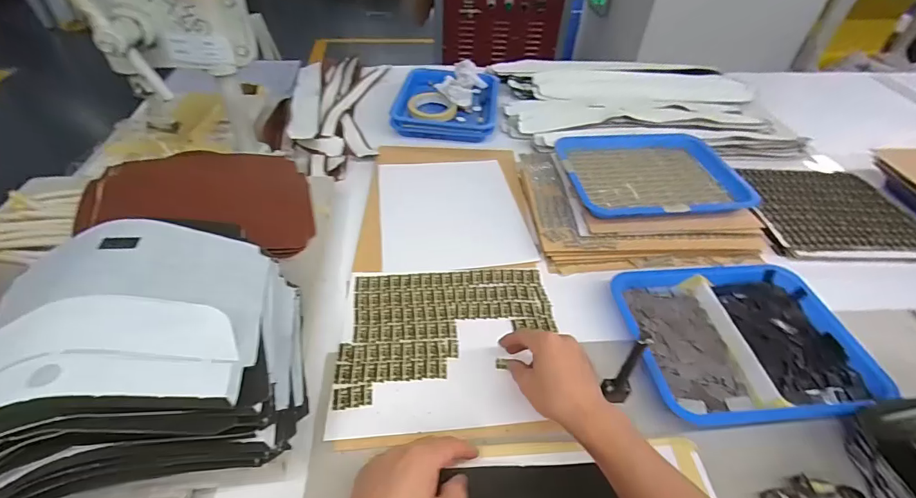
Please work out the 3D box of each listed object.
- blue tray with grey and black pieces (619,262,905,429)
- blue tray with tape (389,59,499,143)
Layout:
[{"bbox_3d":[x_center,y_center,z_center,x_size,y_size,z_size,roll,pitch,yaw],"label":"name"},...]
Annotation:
[{"bbox_3d":[0.360,0.111,0.553,0.271,0.032,0.231,0,45,-4],"label":"blue tray with grey and black pieces"},{"bbox_3d":[-0.021,-0.327,0.931,0.211,0.052,0.245,6,45,3],"label":"blue tray with tape"}]

